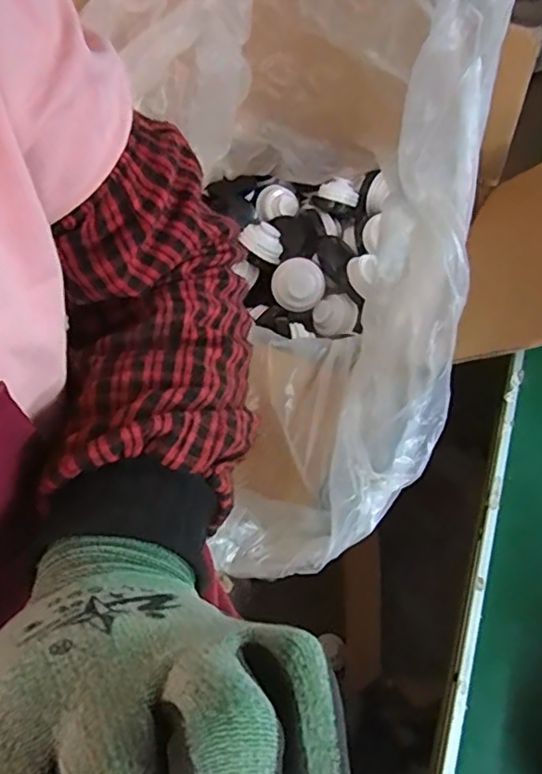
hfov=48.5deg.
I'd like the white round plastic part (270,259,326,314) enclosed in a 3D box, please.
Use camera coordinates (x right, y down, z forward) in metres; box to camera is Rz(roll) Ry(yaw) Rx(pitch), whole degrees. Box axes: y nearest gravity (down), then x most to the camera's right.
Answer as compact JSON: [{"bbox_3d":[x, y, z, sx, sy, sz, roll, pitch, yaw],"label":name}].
[{"bbox_3d":[0.039,-0.148,0.870,0.074,0.054,0.067,10,55,7],"label":"white round plastic part"}]

